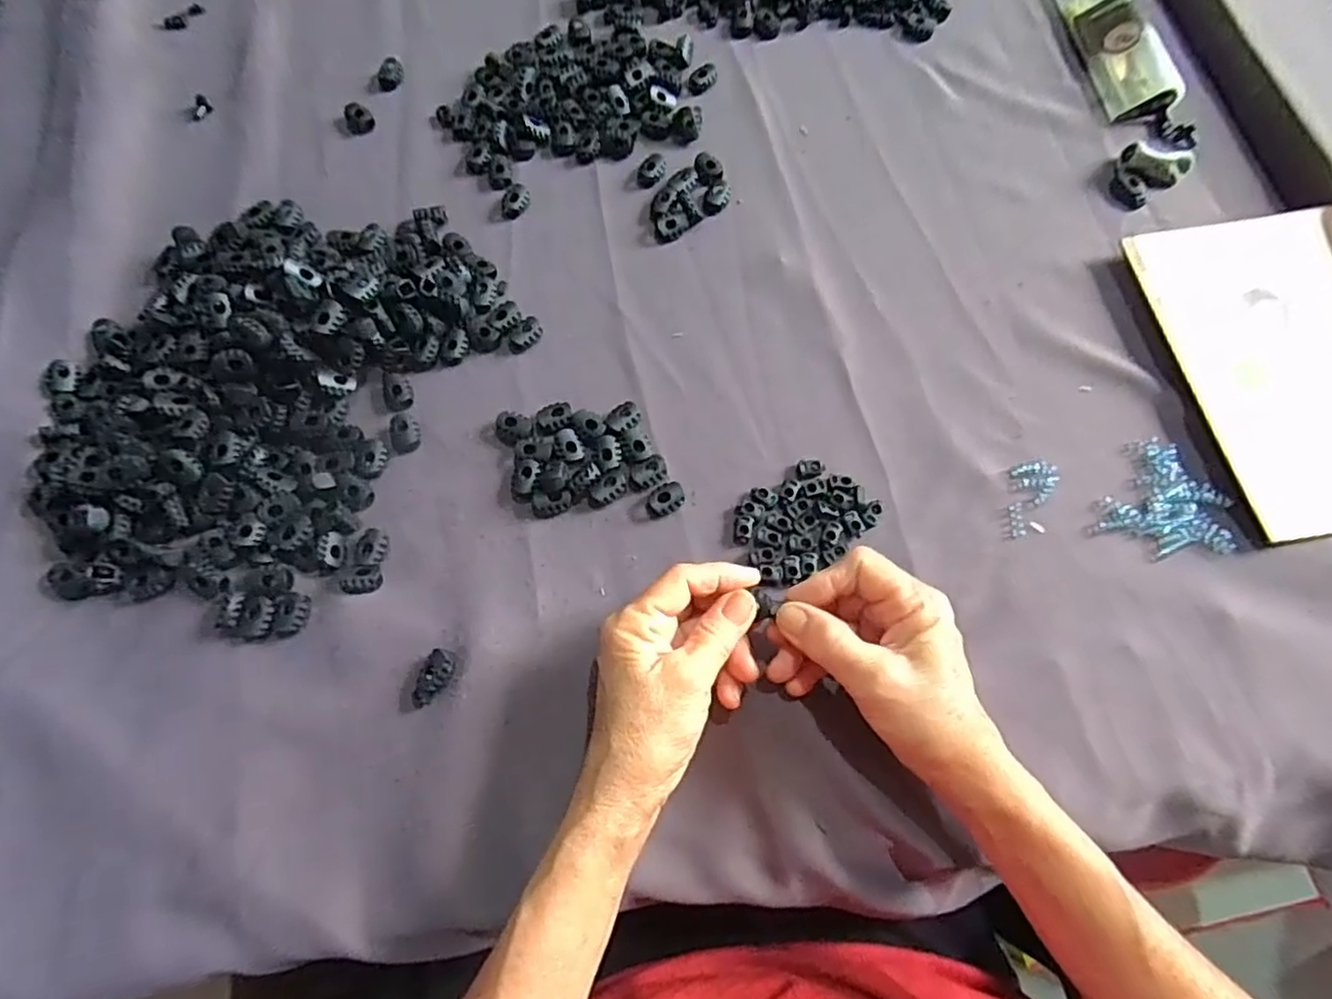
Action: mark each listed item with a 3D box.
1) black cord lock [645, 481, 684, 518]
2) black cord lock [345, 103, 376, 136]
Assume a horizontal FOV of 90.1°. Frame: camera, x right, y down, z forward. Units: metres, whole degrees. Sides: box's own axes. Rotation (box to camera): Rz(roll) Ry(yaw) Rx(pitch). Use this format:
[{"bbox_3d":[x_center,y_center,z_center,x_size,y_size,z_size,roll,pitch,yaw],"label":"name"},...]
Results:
[{"bbox_3d":[0.000,0.000,0.384,0.023,0.009,0.017,-24,72,-7],"label":"black cord lock"},{"bbox_3d":[-0.222,-0.275,0.477,0.019,0.010,0.024,-27,72,-8],"label":"black cord lock"}]

